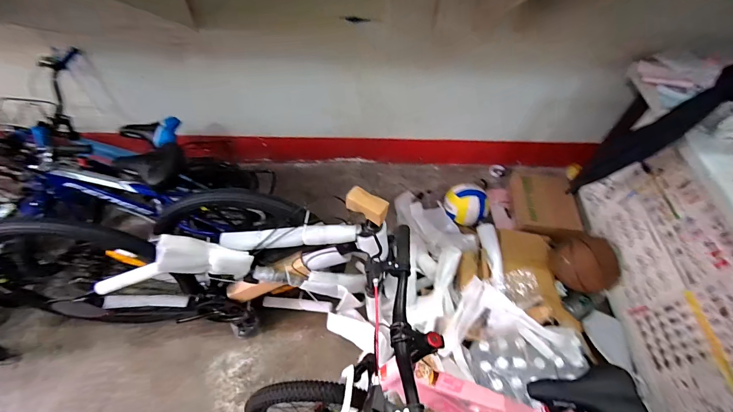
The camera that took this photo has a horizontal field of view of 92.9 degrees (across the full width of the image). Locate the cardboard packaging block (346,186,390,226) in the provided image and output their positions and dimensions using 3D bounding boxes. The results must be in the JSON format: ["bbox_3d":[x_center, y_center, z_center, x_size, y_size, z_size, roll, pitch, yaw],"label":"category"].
[{"bbox_3d":[0.001,-0.003,0.966,0.116,0.056,0.054,30,59,17],"label":"cardboard packaging block"}]

